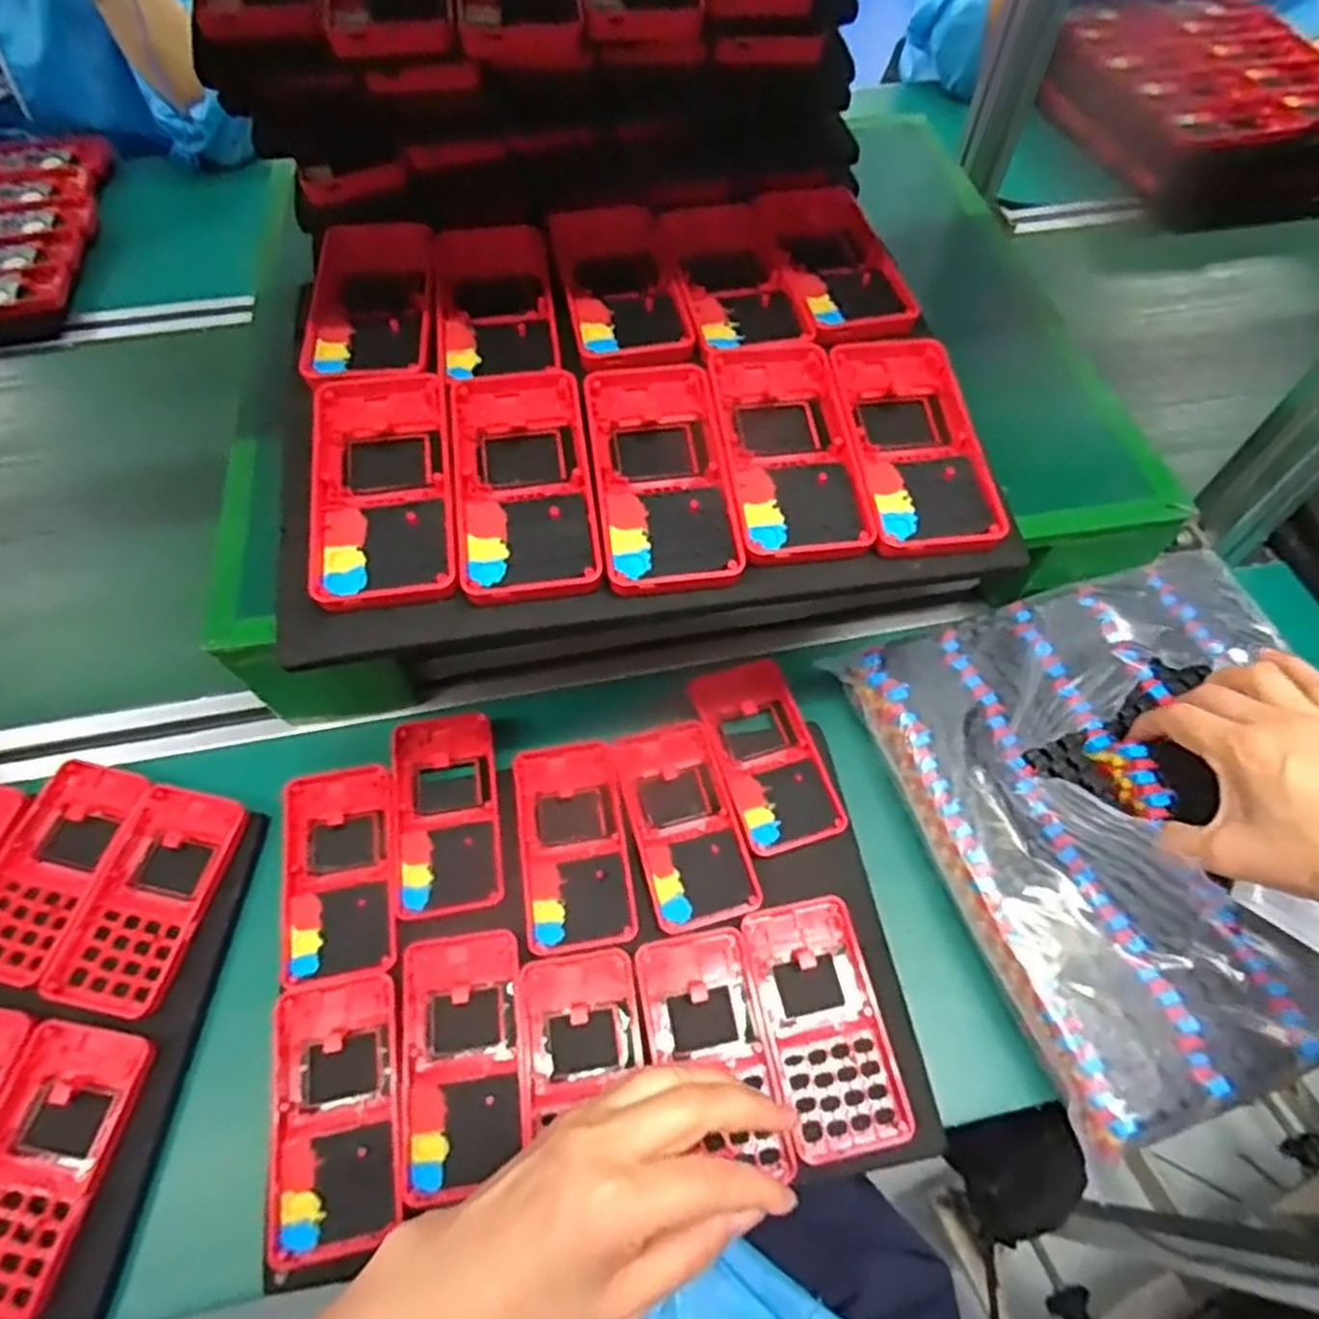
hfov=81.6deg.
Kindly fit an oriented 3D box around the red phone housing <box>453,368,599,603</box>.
[{"bbox_3d":[-0.065,-0.087,0.363,0.060,0.019,0.131,-6,60,-4],"label":"red phone housing"}]

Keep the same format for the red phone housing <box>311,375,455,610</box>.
[{"bbox_3d":[-0.129,-0.085,0.361,0.062,0.016,0.135,-9,64,-3],"label":"red phone housing"}]

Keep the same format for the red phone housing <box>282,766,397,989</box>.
[{"bbox_3d":[-0.188,0.121,0.450,0.062,0.015,0.124,-10,60,-6],"label":"red phone housing"}]

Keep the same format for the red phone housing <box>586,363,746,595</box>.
[{"bbox_3d":[0.001,-0.090,0.366,0.061,0.023,0.123,-6,60,-4],"label":"red phone housing"}]

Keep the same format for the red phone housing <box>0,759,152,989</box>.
[{"bbox_3d":[-0.354,0.122,0.449,0.065,0.019,0.123,12,60,6],"label":"red phone housing"}]

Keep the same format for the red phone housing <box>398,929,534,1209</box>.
[{"bbox_3d":[-0.102,0.207,0.401,0.063,0.012,0.124,-6,60,-4],"label":"red phone housing"}]

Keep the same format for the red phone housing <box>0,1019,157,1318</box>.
[{"bbox_3d":[-0.305,0.250,0.375,0.063,0.017,0.124,9,60,5],"label":"red phone housing"}]

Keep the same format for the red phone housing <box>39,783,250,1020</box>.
[{"bbox_3d":[-0.291,0.136,0.442,0.065,0.017,0.124,11,60,6],"label":"red phone housing"}]

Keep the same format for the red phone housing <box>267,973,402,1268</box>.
[{"bbox_3d":[-0.164,0.229,0.393,0.060,0.016,0.122,-9,60,-6],"label":"red phone housing"}]

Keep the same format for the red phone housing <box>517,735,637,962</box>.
[{"bbox_3d":[-0.052,0.108,0.458,0.060,0.009,0.126,-7,60,-5],"label":"red phone housing"}]

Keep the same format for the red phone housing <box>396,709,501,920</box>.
[{"bbox_3d":[-0.130,0.090,0.466,0.061,0.014,0.123,-8,60,-5],"label":"red phone housing"}]

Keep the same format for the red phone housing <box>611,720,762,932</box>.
[{"bbox_3d":[0.013,0.097,0.463,0.061,0.009,0.127,-13,60,-8],"label":"red phone housing"}]

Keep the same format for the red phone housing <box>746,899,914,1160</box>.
[{"bbox_3d":[0.089,0.196,0.417,0.059,0.017,0.124,-10,64,-6],"label":"red phone housing"}]

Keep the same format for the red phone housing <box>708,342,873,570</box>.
[{"bbox_3d":[0.063,-0.107,0.377,0.061,0.018,0.131,-5,60,-4],"label":"red phone housing"}]

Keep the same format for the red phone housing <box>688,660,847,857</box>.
[{"bbox_3d":[0.067,0.058,0.489,0.063,0.013,0.128,-16,58,-9],"label":"red phone housing"}]

